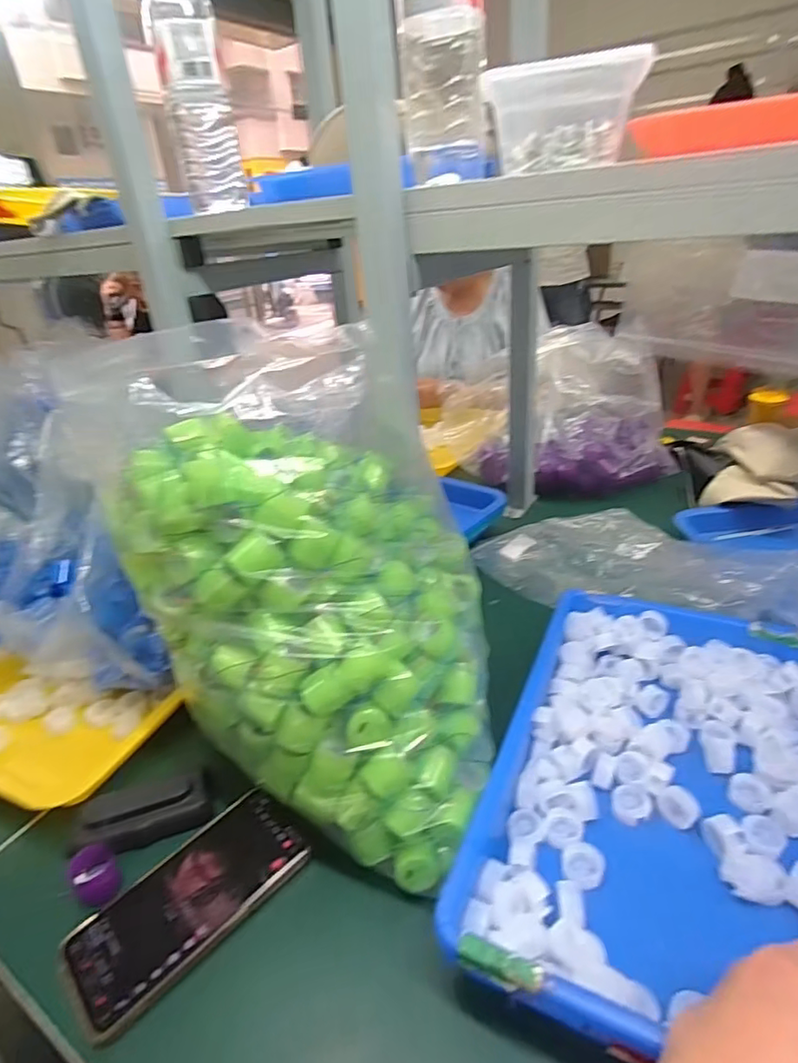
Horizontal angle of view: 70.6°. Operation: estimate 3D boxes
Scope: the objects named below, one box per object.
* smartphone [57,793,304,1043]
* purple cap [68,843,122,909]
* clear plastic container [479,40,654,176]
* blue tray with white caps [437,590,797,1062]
[{"bbox_3d":[-0.149,0.260,0.404,0.080,0.014,0.163,22,39,40],"label":"smartphone"},{"bbox_3d":[-0.224,0.256,0.419,0.029,0.036,0.026,-25,34,-31],"label":"purple cap"},{"bbox_3d":[0.121,-0.317,0.434,0.102,0.063,0.077,4,30,17],"label":"clear plastic container"},{"bbox_3d":[0.209,0.191,0.423,0.246,0.067,0.364,10,32,25],"label":"blue tray with white caps"}]

